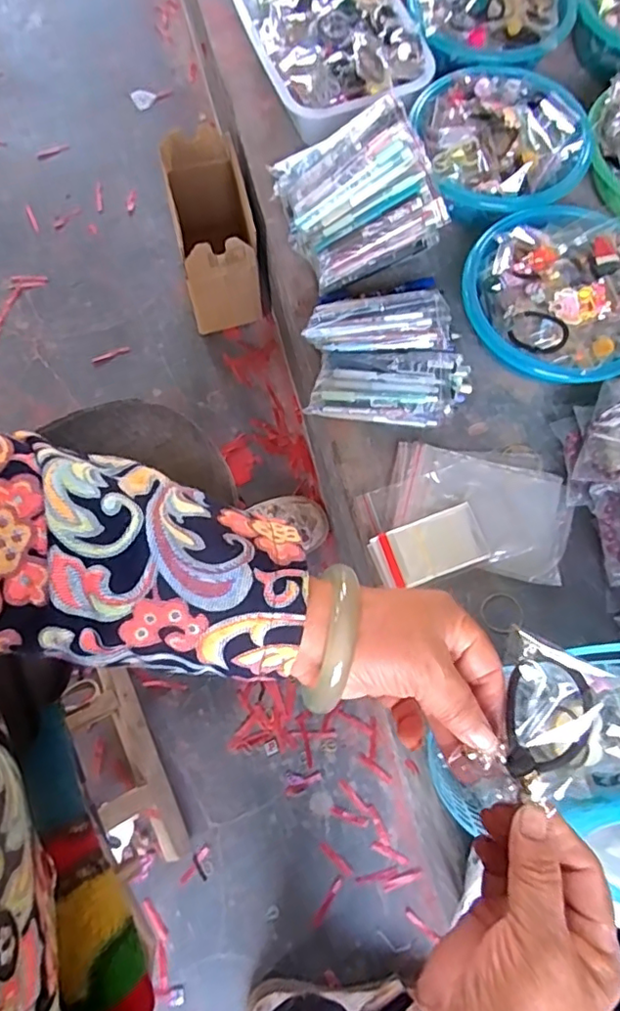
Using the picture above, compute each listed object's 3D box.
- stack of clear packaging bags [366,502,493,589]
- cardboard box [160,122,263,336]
[{"bbox_3d":[0.131,0.046,0.616,0.124,0.006,0.066,-19,75,-7],"label":"stack of clear packaging bags"},{"bbox_3d":[-0.146,-0.414,0.862,0.103,0.184,0.219,-10,74,-5],"label":"cardboard box"}]

